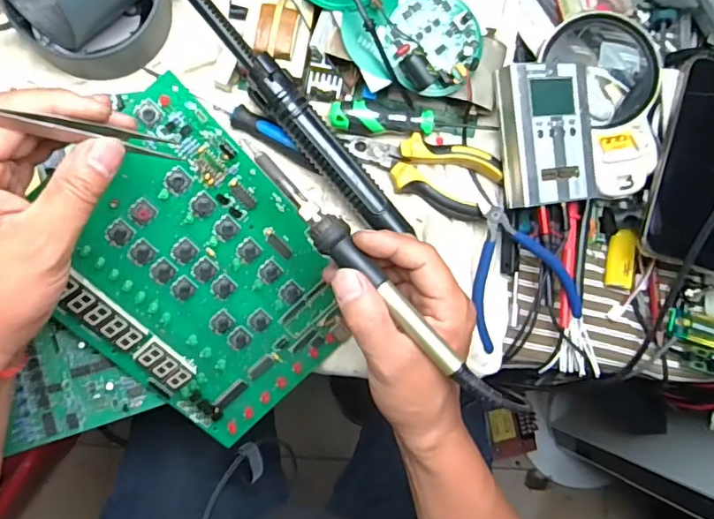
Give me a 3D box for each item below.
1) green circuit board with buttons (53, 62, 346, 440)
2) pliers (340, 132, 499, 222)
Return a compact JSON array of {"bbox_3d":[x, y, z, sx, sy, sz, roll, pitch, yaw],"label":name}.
[{"bbox_3d":[-0.103,0.015,0.364,0.158,0.009,0.210,-42,114,-2],"label":"green circuit board with buttons"},{"bbox_3d":[0.049,-0.068,0.414,0.120,0.012,0.052,14,84,-7],"label":"pliers"}]

